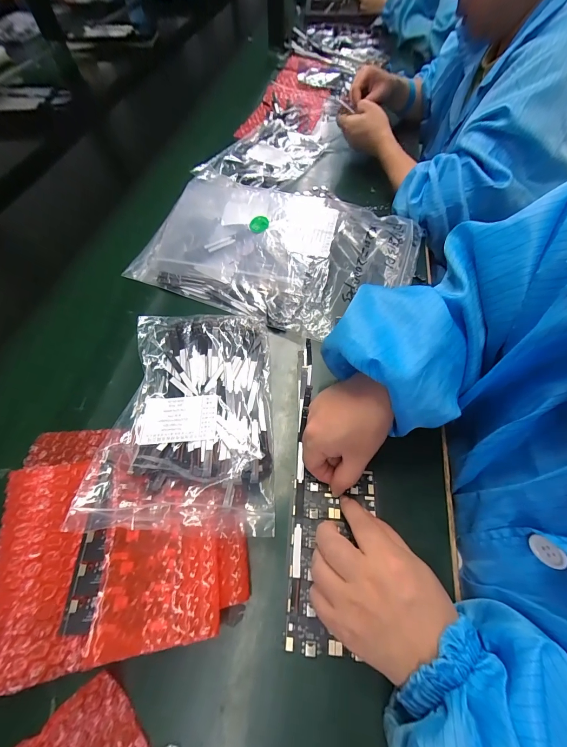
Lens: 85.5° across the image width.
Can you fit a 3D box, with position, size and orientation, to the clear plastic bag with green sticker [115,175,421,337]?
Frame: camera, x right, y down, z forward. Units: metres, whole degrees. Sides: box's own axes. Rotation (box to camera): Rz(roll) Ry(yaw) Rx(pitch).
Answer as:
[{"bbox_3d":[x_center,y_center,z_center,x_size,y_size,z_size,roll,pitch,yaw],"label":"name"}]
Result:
[{"bbox_3d":[-0.011,-0.170,0.401,0.354,0.062,0.215,17,60,9],"label":"clear plastic bag with green sticker"}]

